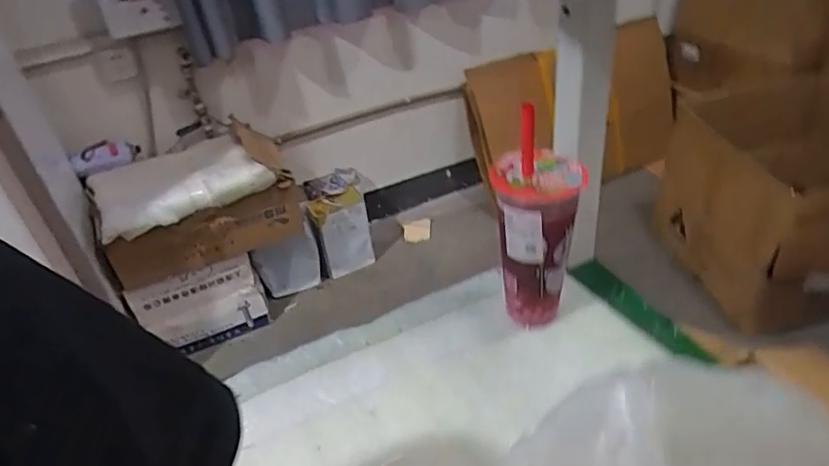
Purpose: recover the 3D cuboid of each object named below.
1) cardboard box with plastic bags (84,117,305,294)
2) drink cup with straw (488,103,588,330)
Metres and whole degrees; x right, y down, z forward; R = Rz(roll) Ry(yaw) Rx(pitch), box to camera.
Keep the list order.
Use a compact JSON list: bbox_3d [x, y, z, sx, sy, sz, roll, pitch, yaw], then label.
[{"bbox_3d":[-0.561,-0.065,1.619,0.518,0.274,0.311,-21,38,-16],"label":"cardboard box with plastic bags"},{"bbox_3d":[0.121,-0.001,0.596,0.085,0.228,0.082,3,37,12],"label":"drink cup with straw"}]

